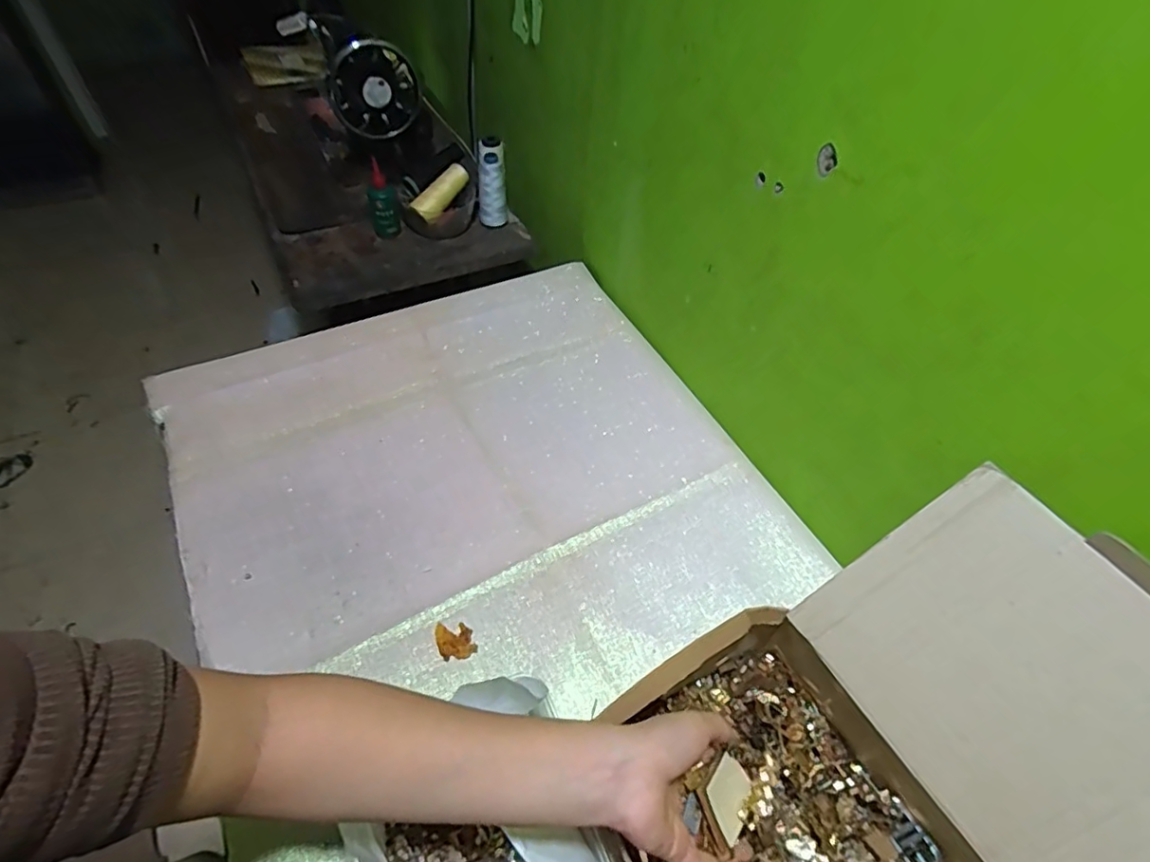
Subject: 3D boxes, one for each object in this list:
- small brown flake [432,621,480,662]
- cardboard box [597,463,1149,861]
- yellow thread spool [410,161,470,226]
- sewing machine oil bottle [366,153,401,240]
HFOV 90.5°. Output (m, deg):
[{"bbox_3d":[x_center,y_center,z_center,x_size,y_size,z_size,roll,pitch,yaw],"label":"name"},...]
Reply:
[{"bbox_3d":[-0.114,0.199,0.543,0.033,0.004,0.039,-19,55,-18],"label":"small brown flake"},{"bbox_3d":[0.228,0.261,0.374,0.347,0.225,0.335,-23,56,-20],"label":"cardboard box"},{"bbox_3d":[-0.214,-0.383,0.914,0.033,0.032,0.107,37,82,23],"label":"yellow thread spool"},{"bbox_3d":[-0.302,-0.362,0.886,0.046,0.125,0.036,-10,53,-11],"label":"sewing machine oil bottle"}]

